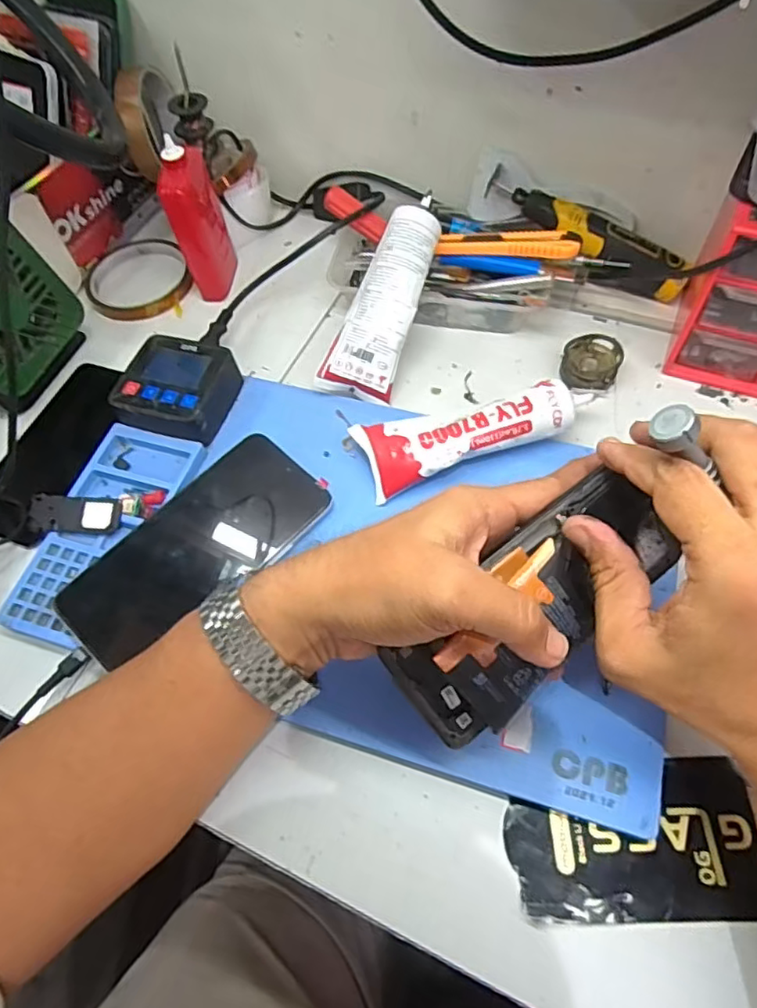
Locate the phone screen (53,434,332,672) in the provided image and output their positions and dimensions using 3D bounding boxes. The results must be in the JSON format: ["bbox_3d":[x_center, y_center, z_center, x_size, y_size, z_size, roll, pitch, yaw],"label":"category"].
[{"bbox_3d":[-0.108,0.027,0.363,0.073,0.007,0.160,41,72,12],"label":"phone screen"}]

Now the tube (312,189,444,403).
[{"bbox_3d":[0.008,-0.147,0.427,0.044,0.028,0.148,21,90,15],"label":"tube"}]

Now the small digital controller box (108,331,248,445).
[{"bbox_3d":[-0.141,-0.077,0.422,0.068,0.034,0.075,15,62,12],"label":"small digital controller box"}]

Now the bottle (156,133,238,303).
[{"bbox_3d":[-0.140,-0.219,0.467,0.040,0.102,0.054,-16,60,-6],"label":"bottle"}]

